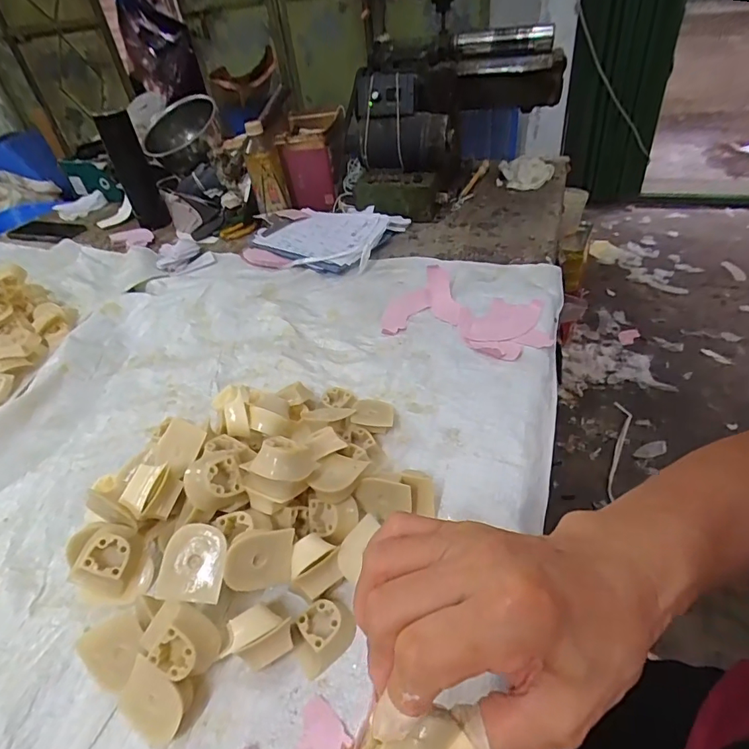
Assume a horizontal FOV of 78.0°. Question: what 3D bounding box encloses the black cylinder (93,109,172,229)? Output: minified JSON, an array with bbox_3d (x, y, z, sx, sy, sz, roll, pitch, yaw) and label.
[{"bbox_3d":[-0.479,-0.403,0.923,0.067,0.212,0.063,-22,43,-16],"label":"black cylinder"}]

